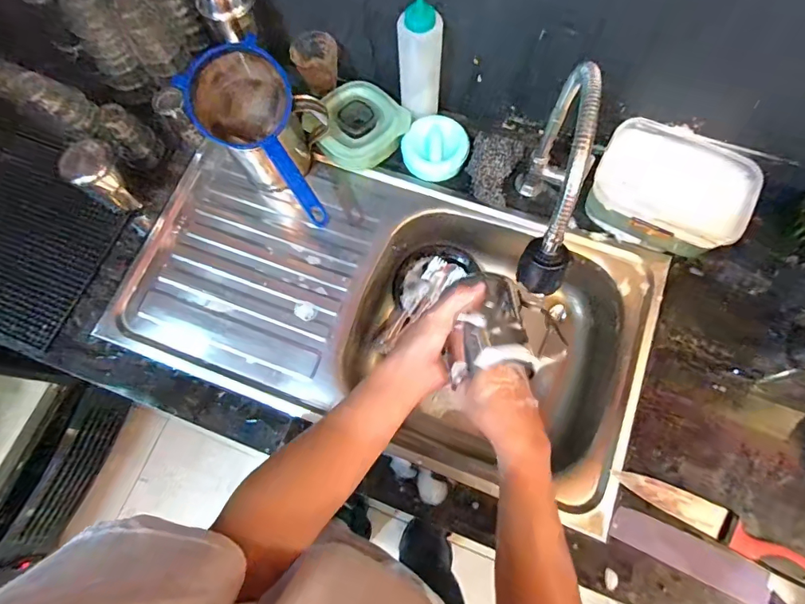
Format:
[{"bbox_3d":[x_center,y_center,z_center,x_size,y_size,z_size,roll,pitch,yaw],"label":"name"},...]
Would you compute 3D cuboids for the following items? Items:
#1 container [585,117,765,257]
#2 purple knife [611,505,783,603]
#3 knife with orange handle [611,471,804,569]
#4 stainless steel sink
[{"bbox_3d":[0.368,-0.152,0.642,0.197,0.095,0.148,24,75,9],"label":"container"},{"bbox_3d":[0.400,0.328,0.532,0.301,0.012,0.043,24,73,9],"label":"purple knife"},{"bbox_3d":[0.382,0.269,0.556,0.239,0.015,0.038,29,74,11],"label":"knife with orange handle"},{"bbox_3d":[-0.025,0.009,0.716,0.746,0.131,0.397,19,76,8],"label":"stainless steel sink"}]

